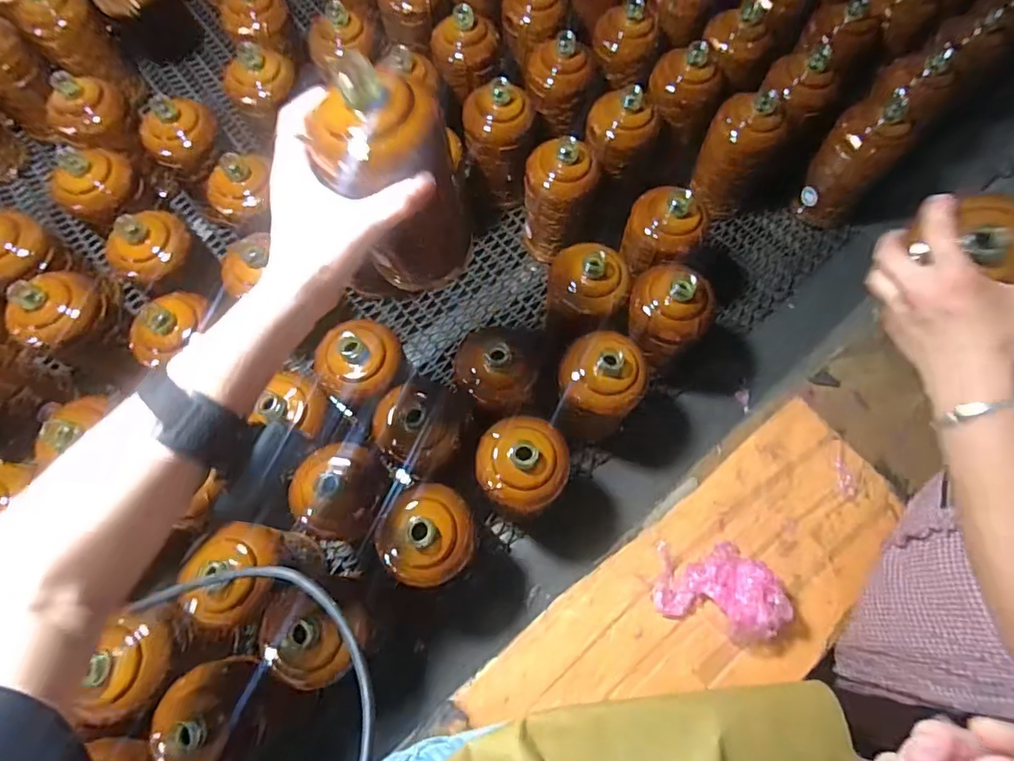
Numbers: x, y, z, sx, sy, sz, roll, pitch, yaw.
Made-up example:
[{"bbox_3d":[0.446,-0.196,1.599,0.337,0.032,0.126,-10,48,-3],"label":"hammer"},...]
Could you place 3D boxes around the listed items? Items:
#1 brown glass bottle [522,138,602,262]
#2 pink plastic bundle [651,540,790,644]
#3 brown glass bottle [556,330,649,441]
[{"bbox_3d":[0.068,-0.234,0.694,0.094,0.169,0.084,9,70,3],"label":"brown glass bottle"},{"bbox_3d":[0.239,0.234,0.587,0.126,0.066,0.099,7,70,2],"label":"pink plastic bundle"},{"bbox_3d":[0.108,0.017,0.602,0.092,0.178,0.076,-41,75,-14],"label":"brown glass bottle"}]

